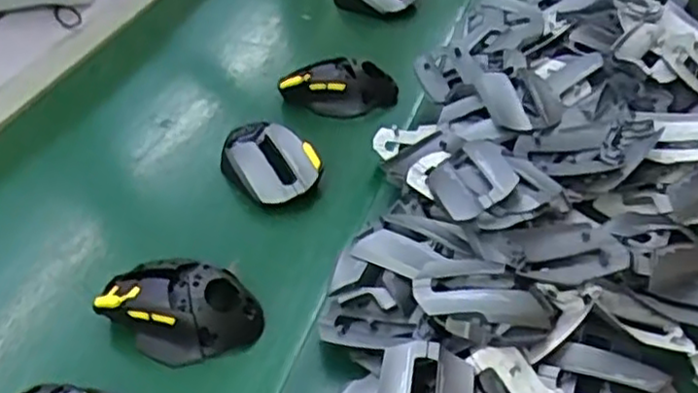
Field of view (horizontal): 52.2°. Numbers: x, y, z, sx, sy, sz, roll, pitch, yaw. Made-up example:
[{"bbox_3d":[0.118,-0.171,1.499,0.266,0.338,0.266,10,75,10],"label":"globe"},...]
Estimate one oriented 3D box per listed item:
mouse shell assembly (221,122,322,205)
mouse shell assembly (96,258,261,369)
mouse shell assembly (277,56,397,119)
[{"bbox_3d":[-0.068,-0.028,0.607,0.060,0.041,0.096,-31,45,-27],"label":"mouse shell assembly"},{"bbox_3d":[-0.118,0.075,0.486,0.115,0.035,0.066,9,42,18],"label":"mouse shell assembly"},{"bbox_3d":[-0.013,-0.108,0.704,0.107,0.042,0.055,9,42,19],"label":"mouse shell assembly"}]

